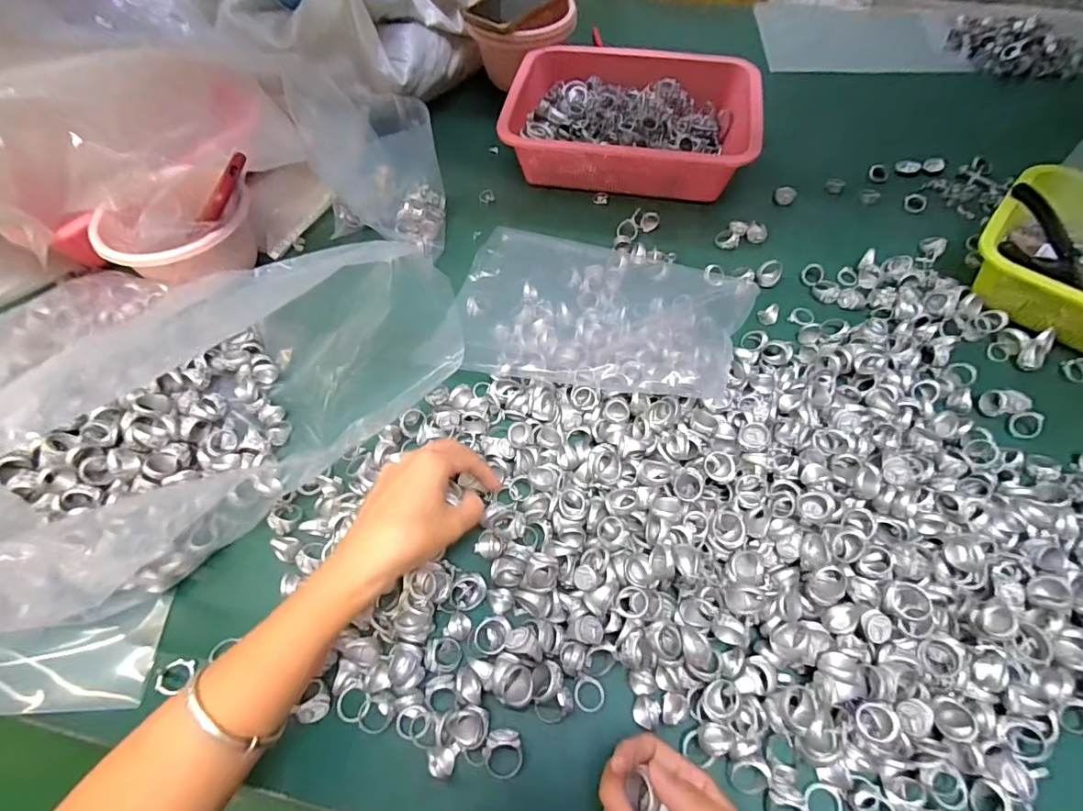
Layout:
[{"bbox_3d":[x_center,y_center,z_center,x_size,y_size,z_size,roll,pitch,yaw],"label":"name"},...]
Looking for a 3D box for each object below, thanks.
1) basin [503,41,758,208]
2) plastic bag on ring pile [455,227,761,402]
[{"bbox_3d":[0.115,-0.368,0.674,0.300,0.076,0.224,9,60,7],"label":"basin"},{"bbox_3d":[0.057,-0.099,0.536,0.279,0.031,0.189,11,57,10],"label":"plastic bag on ring pile"}]

